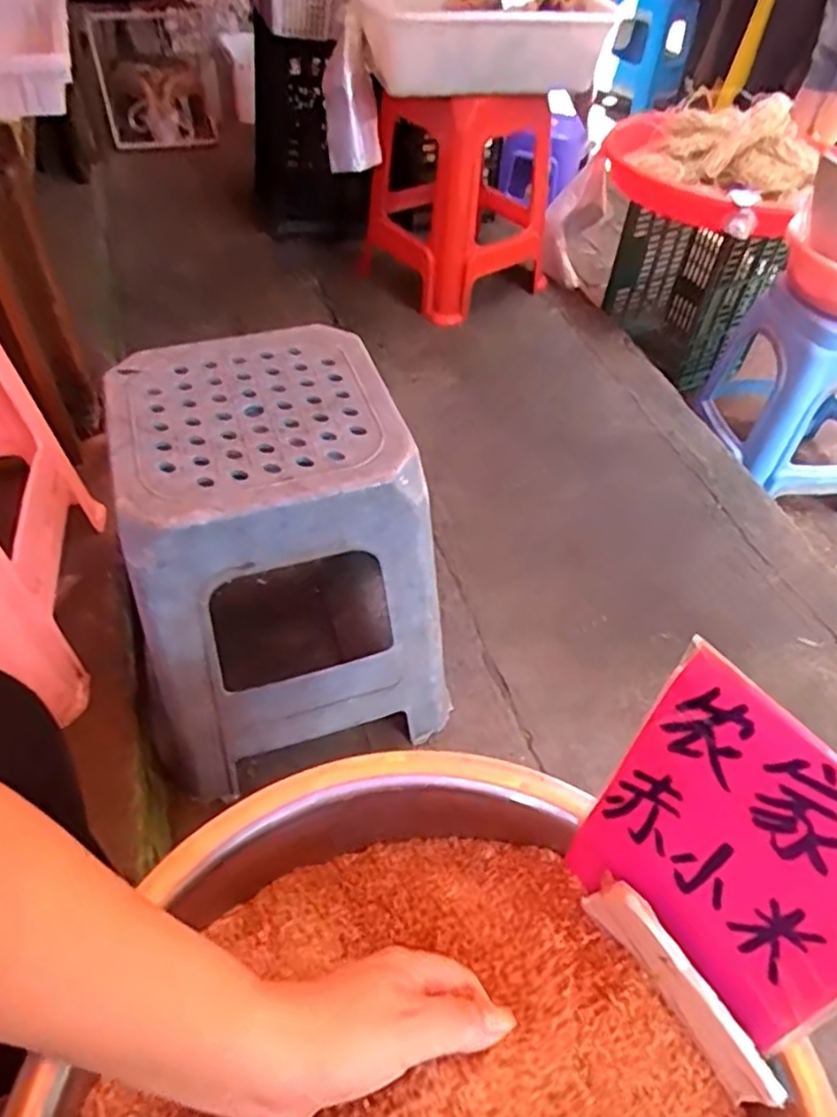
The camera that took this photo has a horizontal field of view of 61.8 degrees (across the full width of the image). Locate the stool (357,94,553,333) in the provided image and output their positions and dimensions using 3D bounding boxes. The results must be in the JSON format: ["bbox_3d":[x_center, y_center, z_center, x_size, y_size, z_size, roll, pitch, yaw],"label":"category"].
[{"bbox_3d":[0.062,-0.814,1.553,0.379,0.409,0.369,-28,55,-25],"label":"stool"}]

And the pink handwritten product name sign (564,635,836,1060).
[{"bbox_3d":[0.160,0.155,0.355,0.013,0.174,0.143,-14,44,-37],"label":"pink handwritten product name sign"}]

